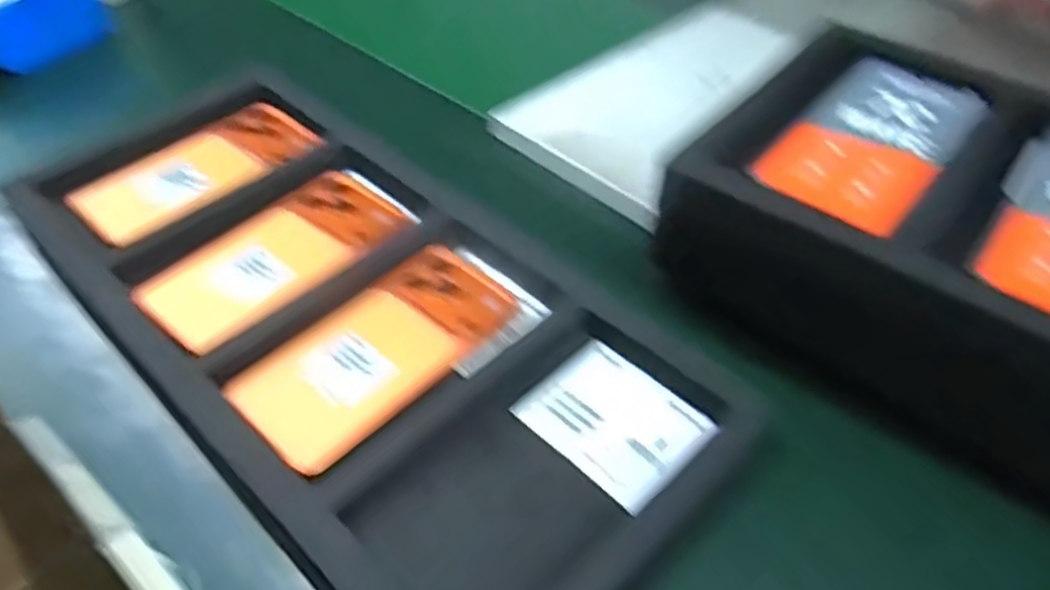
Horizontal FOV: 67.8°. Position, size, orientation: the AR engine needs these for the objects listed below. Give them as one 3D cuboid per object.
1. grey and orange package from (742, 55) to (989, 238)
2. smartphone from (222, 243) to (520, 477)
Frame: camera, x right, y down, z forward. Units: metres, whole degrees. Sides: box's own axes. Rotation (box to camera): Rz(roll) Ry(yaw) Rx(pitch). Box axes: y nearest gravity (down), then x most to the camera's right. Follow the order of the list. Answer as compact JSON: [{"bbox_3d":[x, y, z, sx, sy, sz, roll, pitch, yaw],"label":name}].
[{"bbox_3d":[0.202,-0.091,0.448,0.079,0.010,0.159,33,52,25],"label":"grey and orange package"},{"bbox_3d":[-0.084,0.029,0.449,0.079,0.014,0.159,36,54,28],"label":"smartphone"}]

